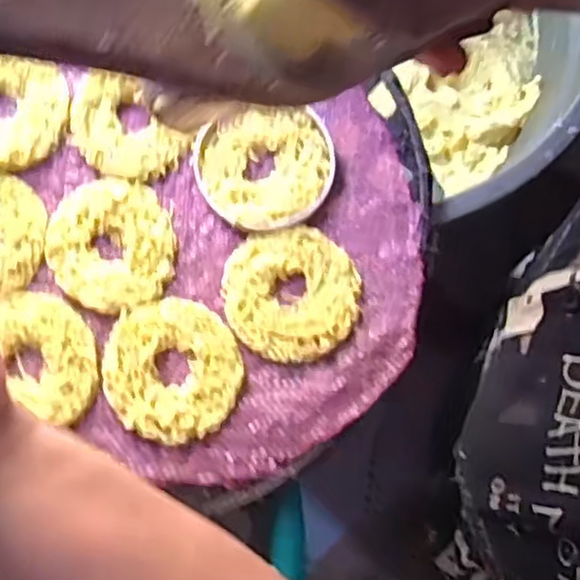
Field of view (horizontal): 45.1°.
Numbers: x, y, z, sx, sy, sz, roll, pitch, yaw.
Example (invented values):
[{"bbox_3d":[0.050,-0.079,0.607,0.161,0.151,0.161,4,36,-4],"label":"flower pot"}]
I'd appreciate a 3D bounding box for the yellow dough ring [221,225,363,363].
[{"bbox_3d":[0.001,0.002,0.415,0.079,0.008,0.079,0,73,0],"label":"yellow dough ring"}]

